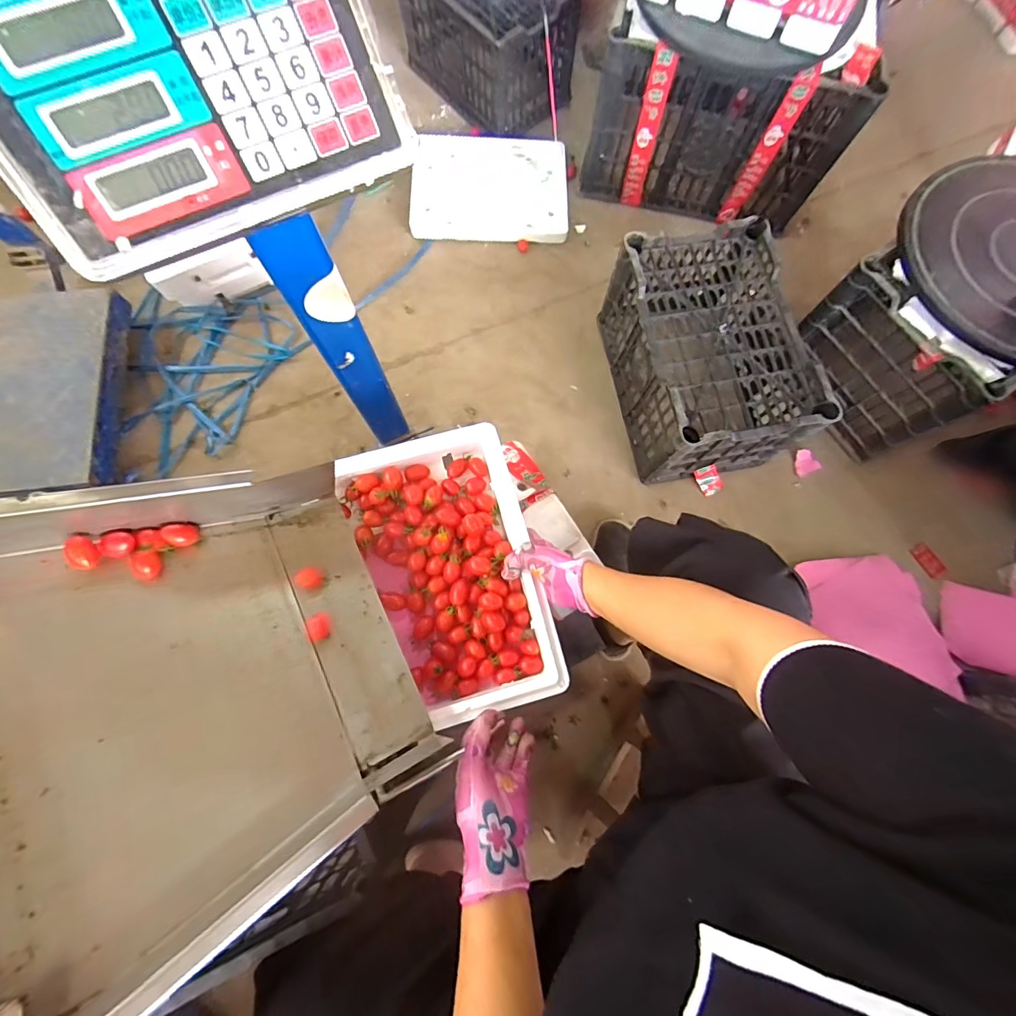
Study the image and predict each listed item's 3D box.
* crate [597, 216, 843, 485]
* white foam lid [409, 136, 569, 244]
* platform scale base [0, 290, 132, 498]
[{"bbox_3d":[0.351,-0.272,0.826,0.247,0.207,0.378,-11,77,-4],"label":"crate"},{"bbox_3d":[-0.039,-0.725,1.022,0.348,0.035,0.263,1,77,-1],"label":"white foam lid"},{"bbox_3d":[-0.888,-0.203,0.829,0.315,0.083,0.392,-8,77,-3],"label":"platform scale base"}]

